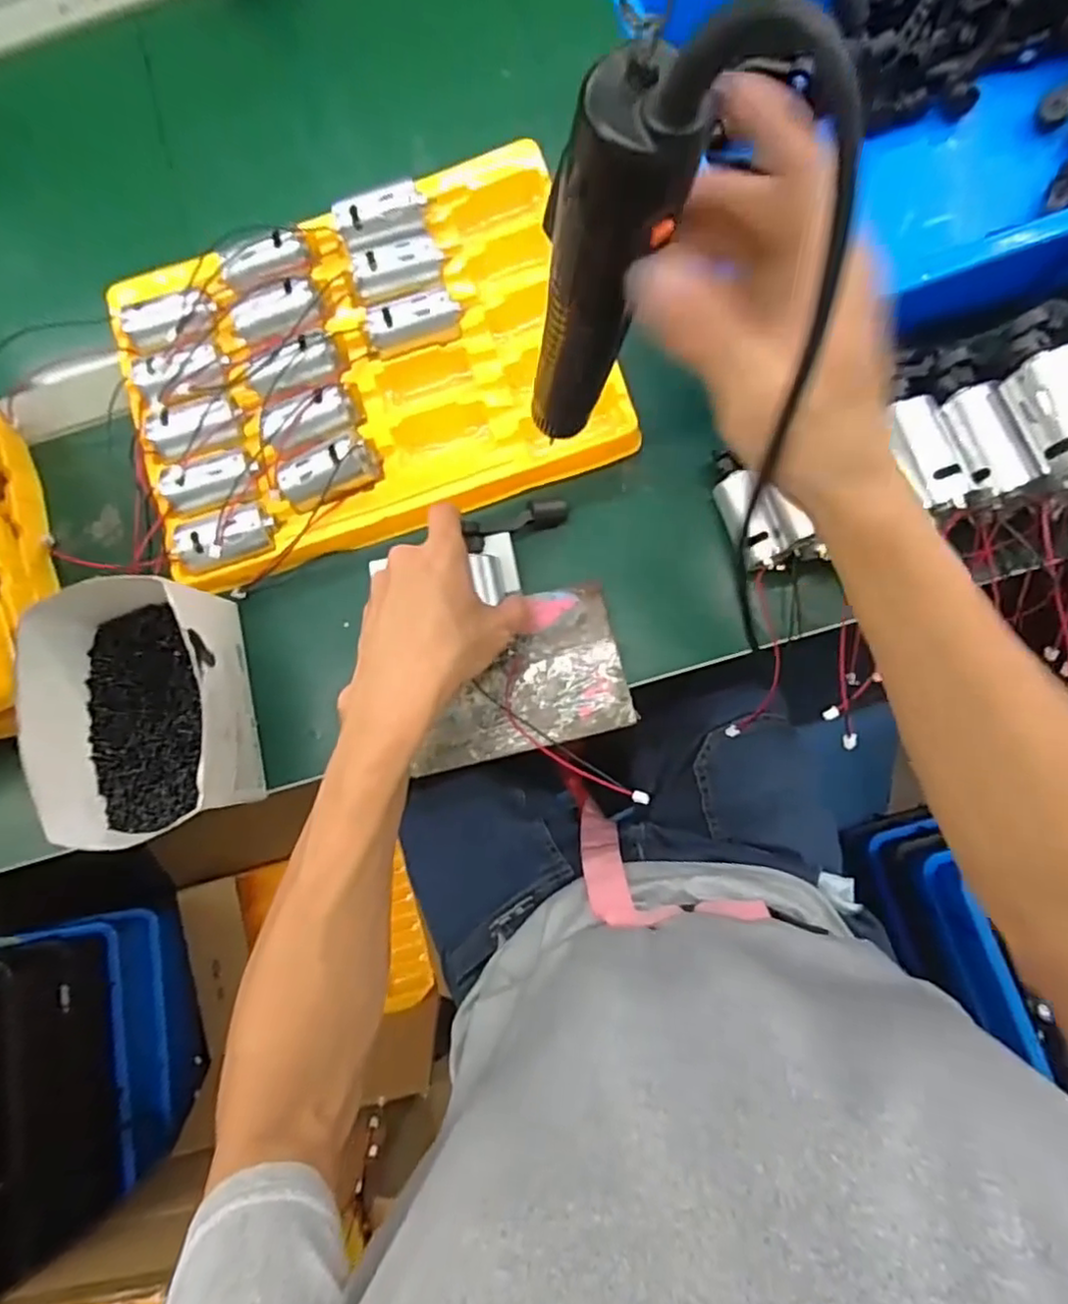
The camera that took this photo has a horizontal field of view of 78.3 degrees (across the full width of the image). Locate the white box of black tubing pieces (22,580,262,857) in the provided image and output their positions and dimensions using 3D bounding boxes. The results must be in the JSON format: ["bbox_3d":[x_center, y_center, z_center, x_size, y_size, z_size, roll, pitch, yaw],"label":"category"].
[{"bbox_3d":[-0.241,0.037,0.410,0.113,0.072,0.137,-17,82,2],"label":"white box of black tubing pieces"}]

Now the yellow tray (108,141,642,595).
[{"bbox_3d":[-0.119,-0.193,0.450,0.327,0.033,0.238,-20,82,2],"label":"yellow tray"}]

